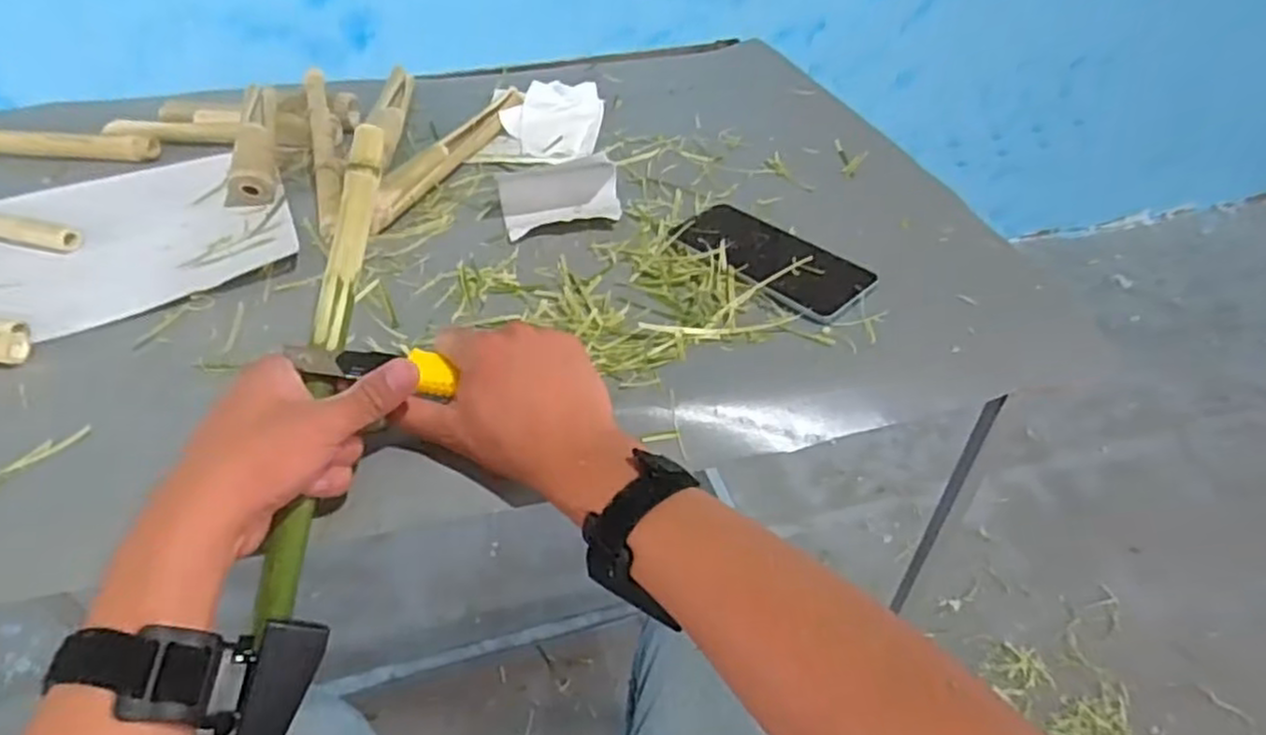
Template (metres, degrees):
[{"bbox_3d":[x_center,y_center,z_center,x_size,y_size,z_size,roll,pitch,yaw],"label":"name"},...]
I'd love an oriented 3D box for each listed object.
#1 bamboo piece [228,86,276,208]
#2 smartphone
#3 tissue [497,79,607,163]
[{"bbox_3d":[-0.347,-0.210,0.684,0.033,0.034,0.146,-9,55,-10],"label":"bamboo piece"},{"bbox_3d":[0.106,-0.088,0.586,0.074,0.012,0.157,-33,51,-32],"label":"smartphone"},{"bbox_3d":[-0.083,-0.255,0.760,0.095,0.026,0.142,3,41,4],"label":"tissue"}]

